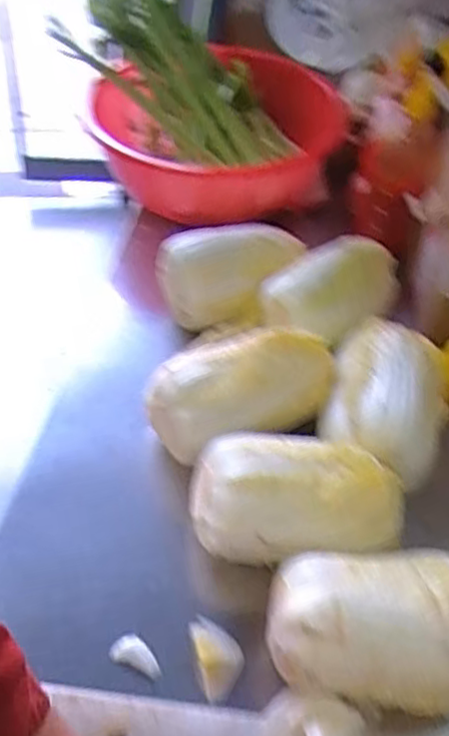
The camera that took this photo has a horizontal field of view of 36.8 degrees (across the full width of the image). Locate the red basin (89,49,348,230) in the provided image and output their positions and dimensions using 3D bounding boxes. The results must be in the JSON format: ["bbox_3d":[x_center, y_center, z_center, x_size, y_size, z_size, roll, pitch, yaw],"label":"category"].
[{"bbox_3d":[-0.017,-0.321,0.916,0.319,0.138,0.319,4,45,-4],"label":"red basin"}]

